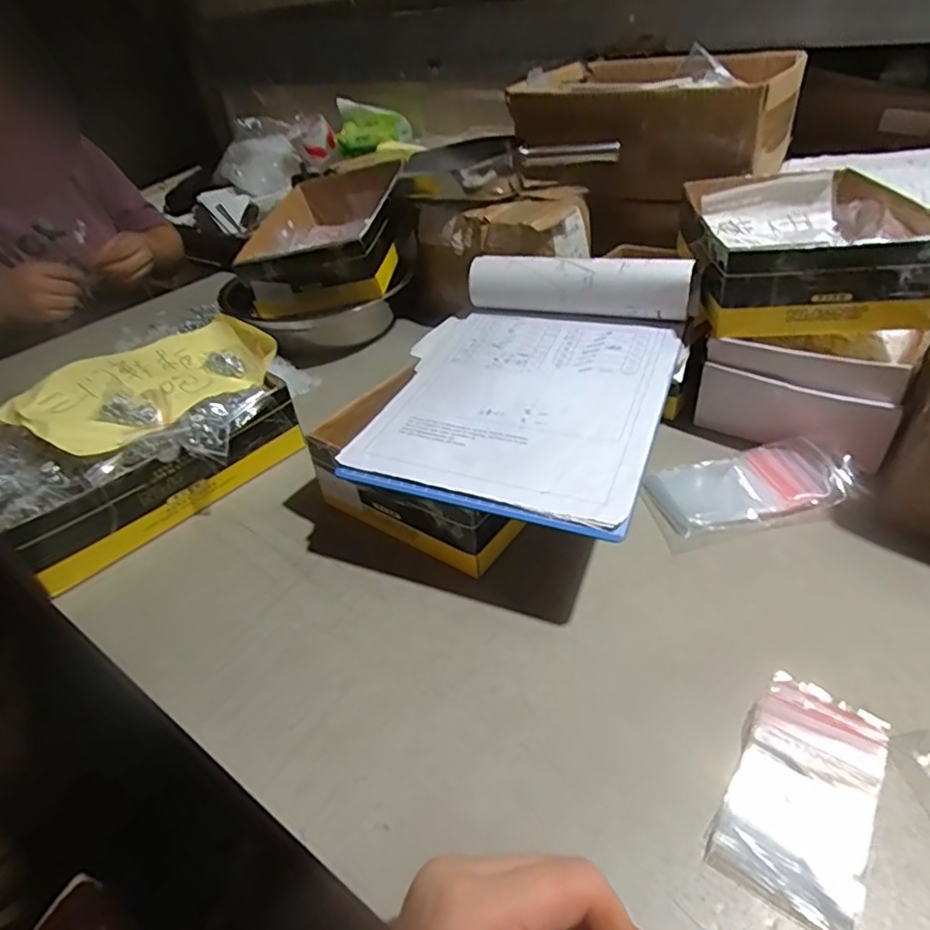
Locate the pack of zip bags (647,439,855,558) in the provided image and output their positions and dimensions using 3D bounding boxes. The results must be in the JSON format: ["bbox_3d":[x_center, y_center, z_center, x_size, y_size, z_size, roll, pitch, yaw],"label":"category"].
[{"bbox_3d":[0.224,0.017,0.471,0.155,0.019,0.077,-13,40,-8],"label":"pack of zip bags"}]

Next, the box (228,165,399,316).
[{"bbox_3d":[-0.178,-0.296,0.769,0.188,0.088,0.254,-4,40,4],"label":"box"}]

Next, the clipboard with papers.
[{"bbox_3d":[0.046,-0.082,0.480,0.232,0.052,0.296,11,43,20],"label":"clipboard with papers"}]

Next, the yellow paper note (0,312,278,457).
[{"bbox_3d":[-0.277,-0.077,0.534,0.140,0.040,0.217,18,46,27],"label":"yellow paper note"}]

